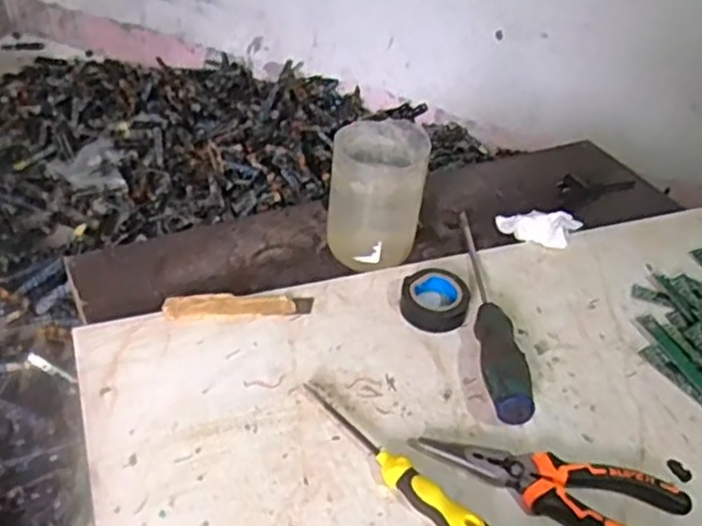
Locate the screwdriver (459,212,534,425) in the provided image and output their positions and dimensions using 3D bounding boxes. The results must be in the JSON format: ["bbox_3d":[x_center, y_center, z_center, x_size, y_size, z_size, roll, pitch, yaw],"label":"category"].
[{"bbox_3d":[0.107,0.028,0.552,0.030,0.028,0.233,5,39,-2],"label":"screwdriver"}]

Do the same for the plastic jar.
[{"bbox_3d":[0.021,-0.055,0.585,0.073,0.098,0.073,4,39,-3],"label":"plastic jar"}]

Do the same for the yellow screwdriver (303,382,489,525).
[{"bbox_3d":[0.023,0.122,0.436,0.019,0.020,0.160,-28,50,-35],"label":"yellow screwdriver"}]

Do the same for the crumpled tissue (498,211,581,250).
[{"bbox_3d":[0.165,-0.033,0.637,0.071,0.024,0.035,18,40,14],"label":"crumpled tissue"}]

